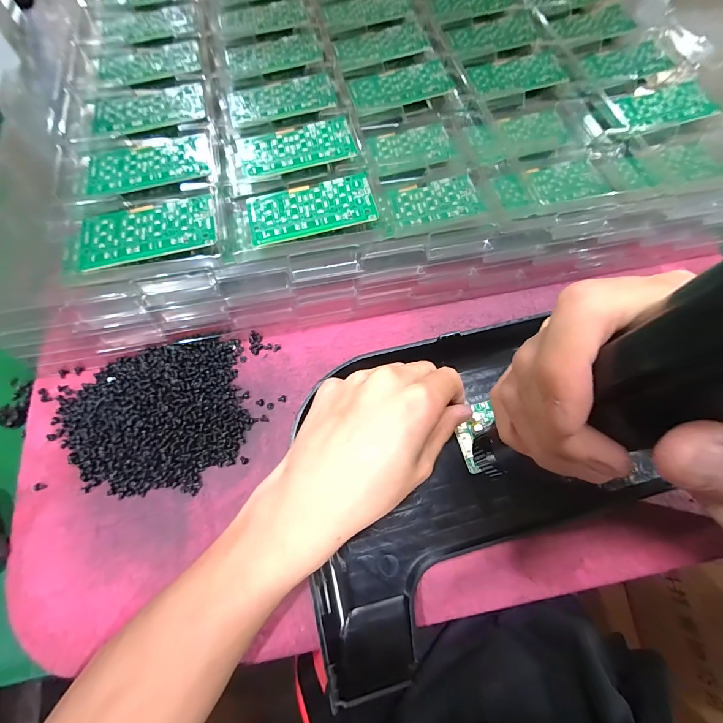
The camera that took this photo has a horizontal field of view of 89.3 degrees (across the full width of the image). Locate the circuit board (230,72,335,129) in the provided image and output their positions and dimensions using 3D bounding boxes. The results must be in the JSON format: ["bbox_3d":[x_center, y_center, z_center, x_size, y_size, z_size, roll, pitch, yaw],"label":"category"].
[{"bbox_3d":[-0.072,-0.236,0.329,0.093,0.004,0.050,-17,69,-9],"label":"circuit board"}]

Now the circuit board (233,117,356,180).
[{"bbox_3d":[-0.054,-0.178,0.304,0.092,0.004,0.047,-15,70,-4],"label":"circuit board"}]

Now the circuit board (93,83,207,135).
[{"bbox_3d":[-0.185,-0.220,0.318,0.094,0.004,0.051,-12,69,-7],"label":"circuit board"}]

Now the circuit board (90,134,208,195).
[{"bbox_3d":[-0.168,-0.156,0.289,0.092,0.006,0.049,-11,69,-7],"label":"circuit board"}]

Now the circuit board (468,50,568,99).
[{"bbox_3d":[0.154,-0.282,0.360,0.092,0.007,0.052,-18,71,-4],"label":"circuit board"}]

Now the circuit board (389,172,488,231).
[{"bbox_3d":[0.061,-0.132,0.304,0.074,0.006,0.044,-14,69,-8],"label":"circuit board"}]

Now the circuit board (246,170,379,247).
[{"bbox_3d":[-0.038,-0.116,0.278,0.094,0.004,0.047,-14,68,-2],"label":"circuit board"}]

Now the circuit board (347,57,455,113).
[{"bbox_3d":[0.037,-0.263,0.349,0.097,0.004,0.046,-19,71,-5],"label":"circuit board"}]

